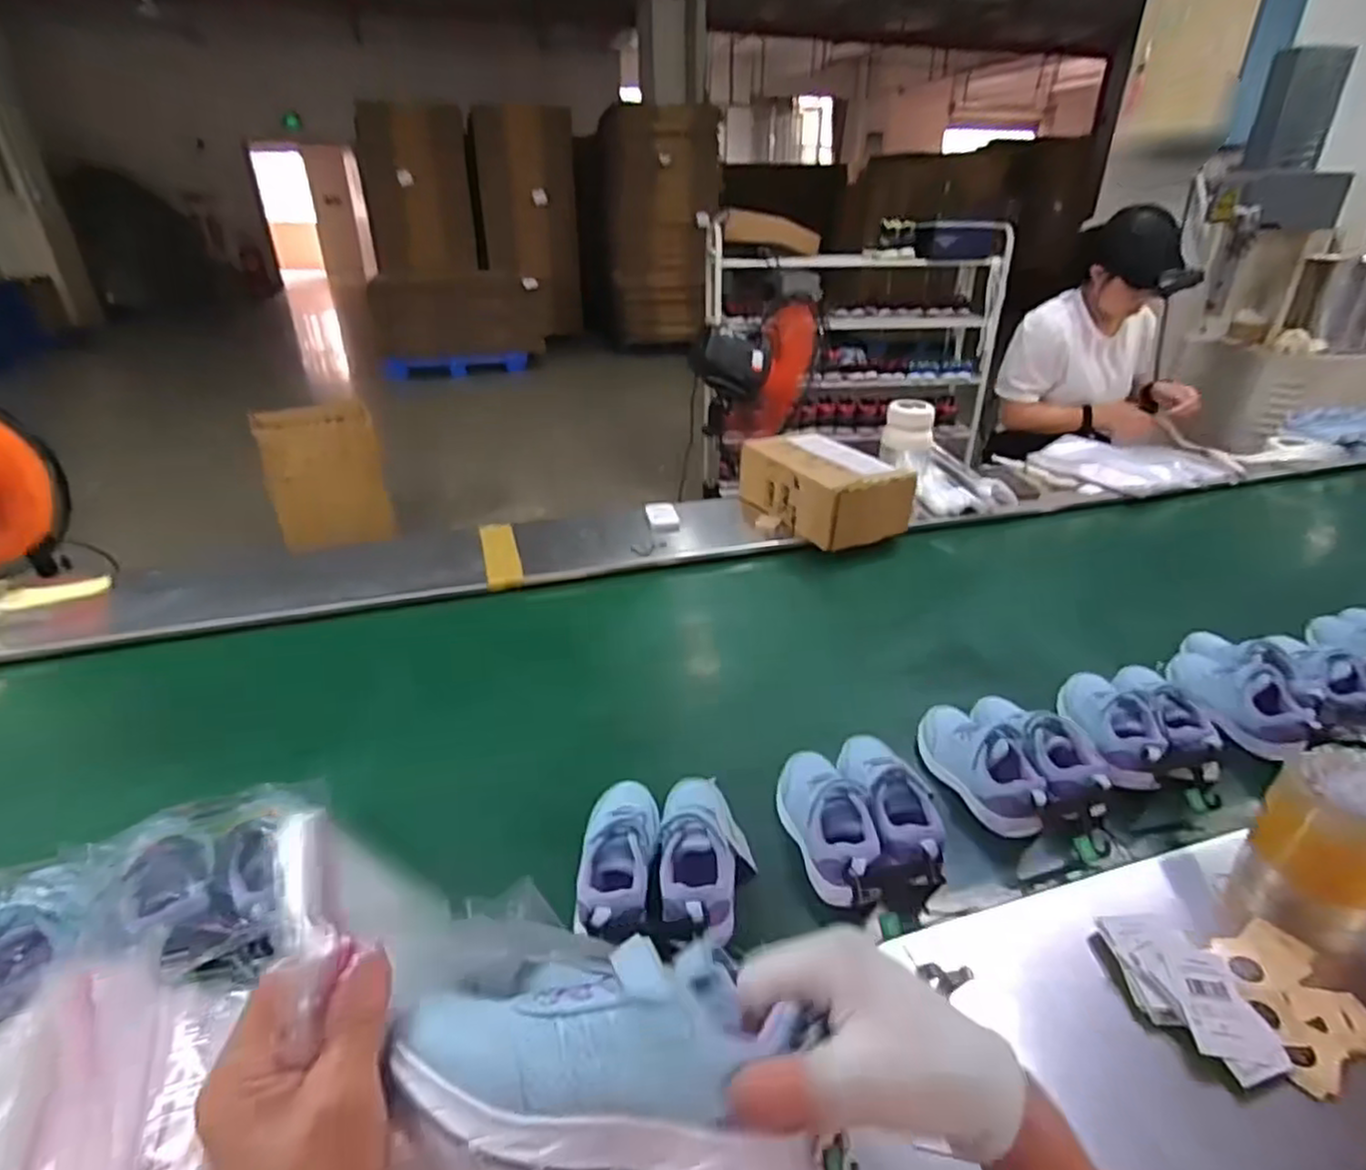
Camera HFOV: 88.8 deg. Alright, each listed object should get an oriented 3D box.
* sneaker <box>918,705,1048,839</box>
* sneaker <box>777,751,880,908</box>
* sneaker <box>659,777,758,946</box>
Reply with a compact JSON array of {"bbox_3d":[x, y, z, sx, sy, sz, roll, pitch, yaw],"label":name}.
[{"bbox_3d":[0.342,0.202,0.789,0.073,0.068,0.196,-10,32,-21],"label":"sneaker"},{"bbox_3d":[0.151,0.236,0.715,0.072,0.068,0.179,-5,30,-12],"label":"sneaker"},{"bbox_3d":[0.023,0.256,0.676,0.086,0.064,0.173,2,29,0],"label":"sneaker"}]

